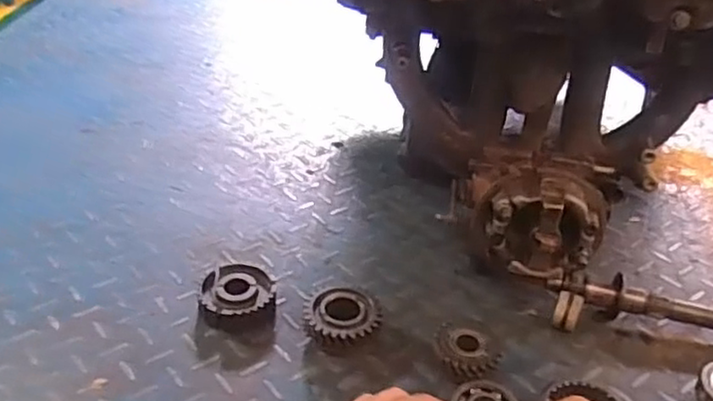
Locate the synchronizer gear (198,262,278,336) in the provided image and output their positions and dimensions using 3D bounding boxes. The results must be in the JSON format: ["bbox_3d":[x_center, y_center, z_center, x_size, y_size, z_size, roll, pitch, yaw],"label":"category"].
[{"bbox_3d":[-0.107,0.090,0.614,0.068,0.026,0.065,2,36,-2],"label":"synchronizer gear"}]

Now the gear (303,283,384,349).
[{"bbox_3d":[-0.012,0.107,0.589,0.067,0.035,0.064,2,36,-2],"label":"gear"}]

